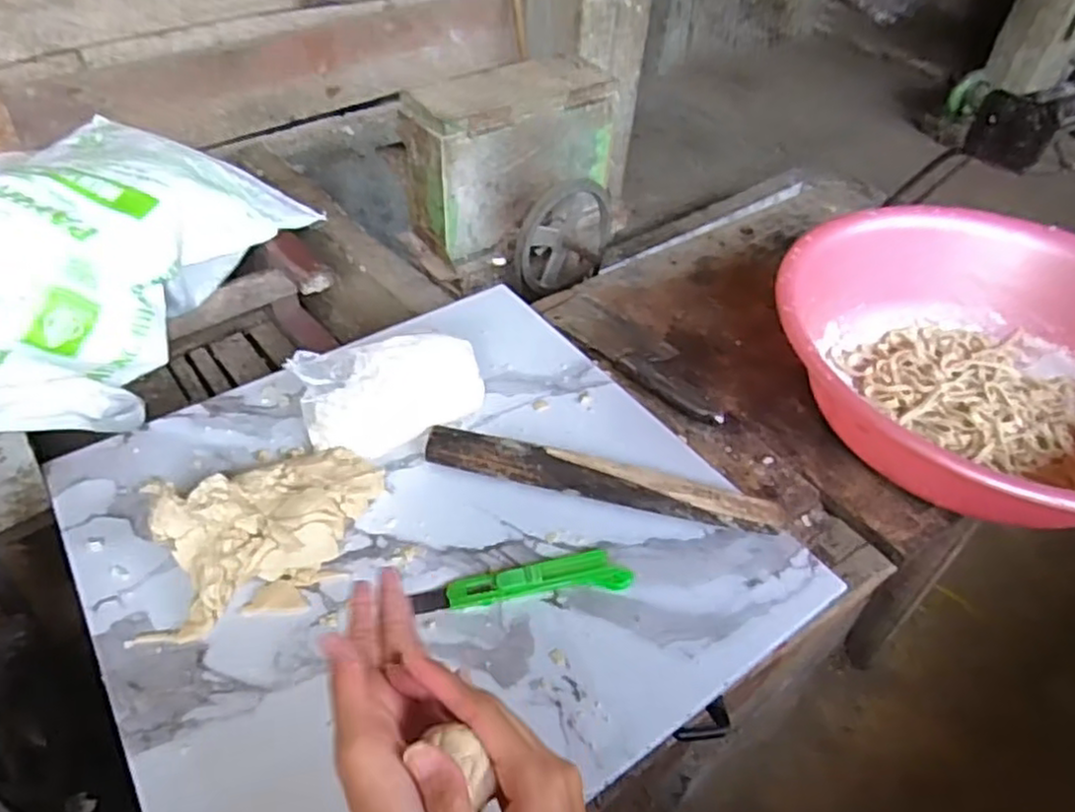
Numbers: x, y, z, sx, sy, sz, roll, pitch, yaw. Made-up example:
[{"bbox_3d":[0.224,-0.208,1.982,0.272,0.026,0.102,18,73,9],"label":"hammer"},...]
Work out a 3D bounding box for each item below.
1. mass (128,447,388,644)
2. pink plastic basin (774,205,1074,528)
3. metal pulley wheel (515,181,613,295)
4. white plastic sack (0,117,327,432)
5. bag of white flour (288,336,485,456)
[{"bbox_3d":[-0.215,0.092,0.559,0.194,0.052,0.132,-15,48,-20],"label":"mass"},{"bbox_3d":[0.429,-0.038,0.671,0.383,0.128,0.389,3,44,-3],"label":"pink plastic basin"},{"bbox_3d":[0.040,-0.277,1.169,0.207,0.177,0.042,-53,48,3],"label":"metal pulley wheel"},{"bbox_3d":[-0.662,-0.218,1.015,0.426,0.193,0.647,10,44,5],"label":"white plastic sack"},{"bbox_3d":[-0.129,-0.012,0.643,0.159,0.078,0.072,-18,49,-22],"label":"bag of white flour"}]

